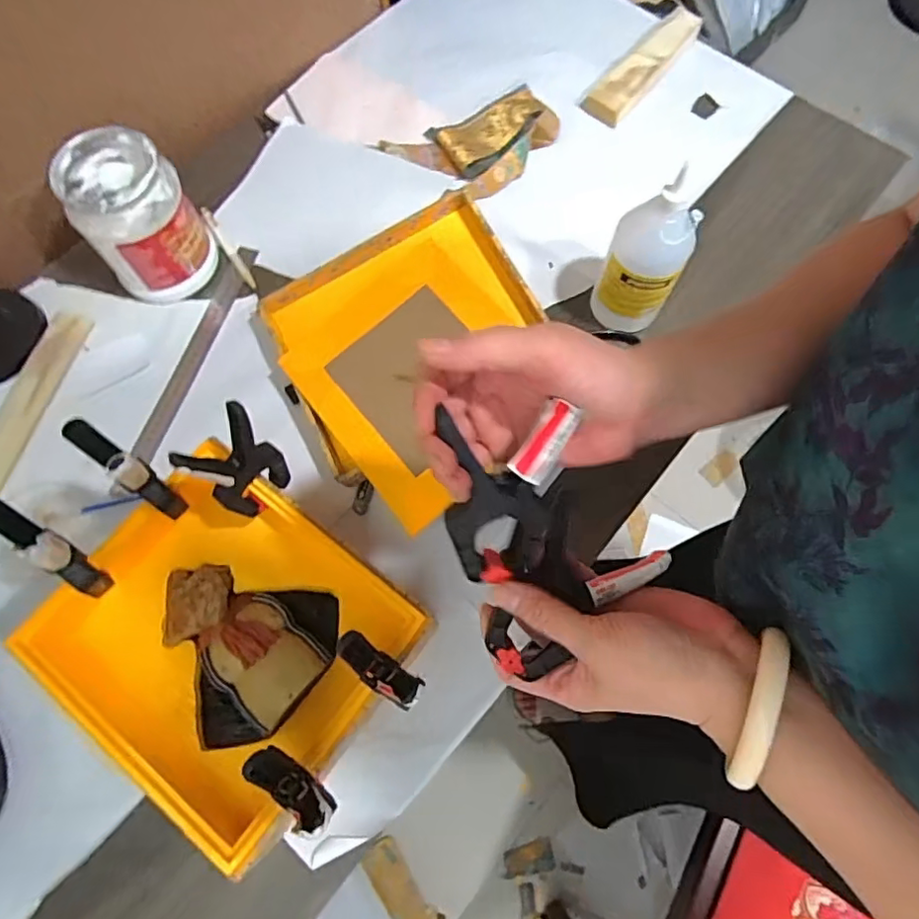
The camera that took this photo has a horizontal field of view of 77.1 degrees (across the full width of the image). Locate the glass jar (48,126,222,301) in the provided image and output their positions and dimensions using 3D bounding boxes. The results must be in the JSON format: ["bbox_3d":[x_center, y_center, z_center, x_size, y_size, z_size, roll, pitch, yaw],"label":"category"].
[{"bbox_3d":[-0.352,-0.264,0.634,0.108,0.148,0.117,0,70,-1],"label":"glass jar"}]

